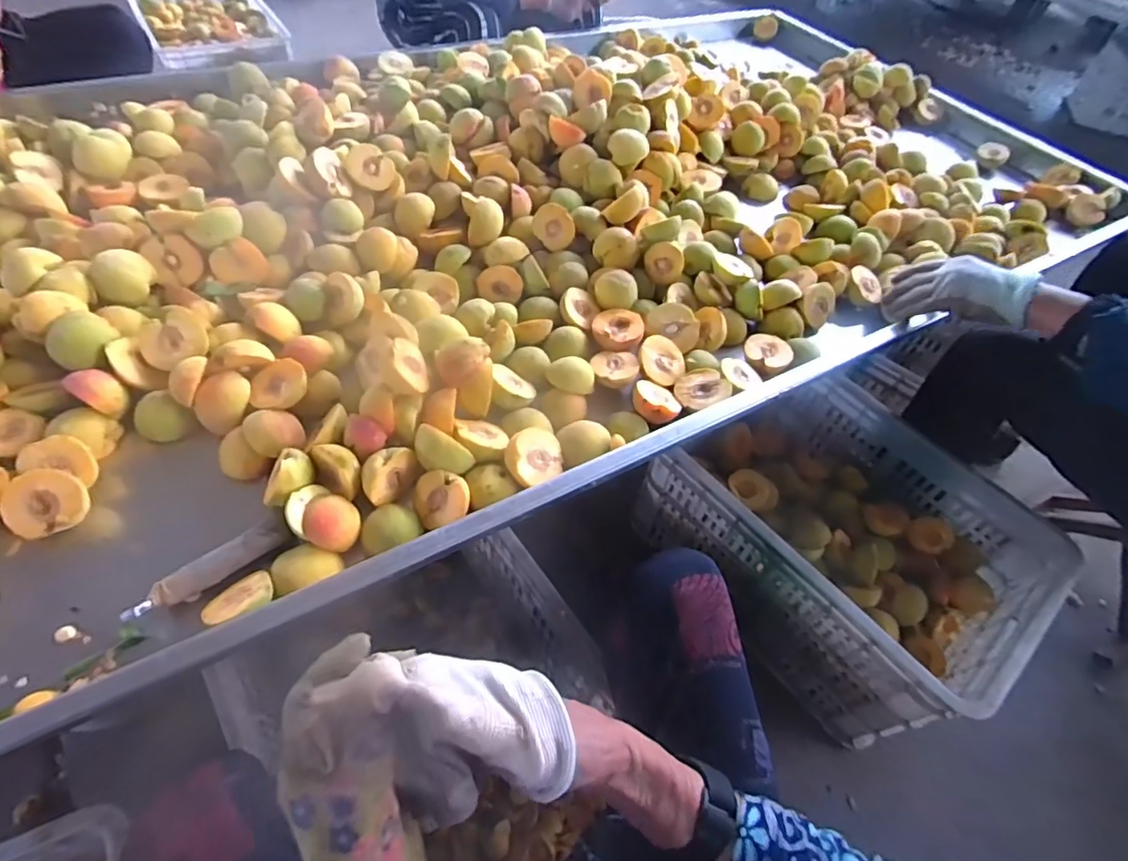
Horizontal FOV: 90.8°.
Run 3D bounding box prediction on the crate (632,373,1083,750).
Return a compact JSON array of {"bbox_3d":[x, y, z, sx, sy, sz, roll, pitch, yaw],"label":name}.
[{"bbox_3d":[0.423,0.169,0.885,0.344,0.259,0.484,-30,62,-25],"label":"crate"}]

